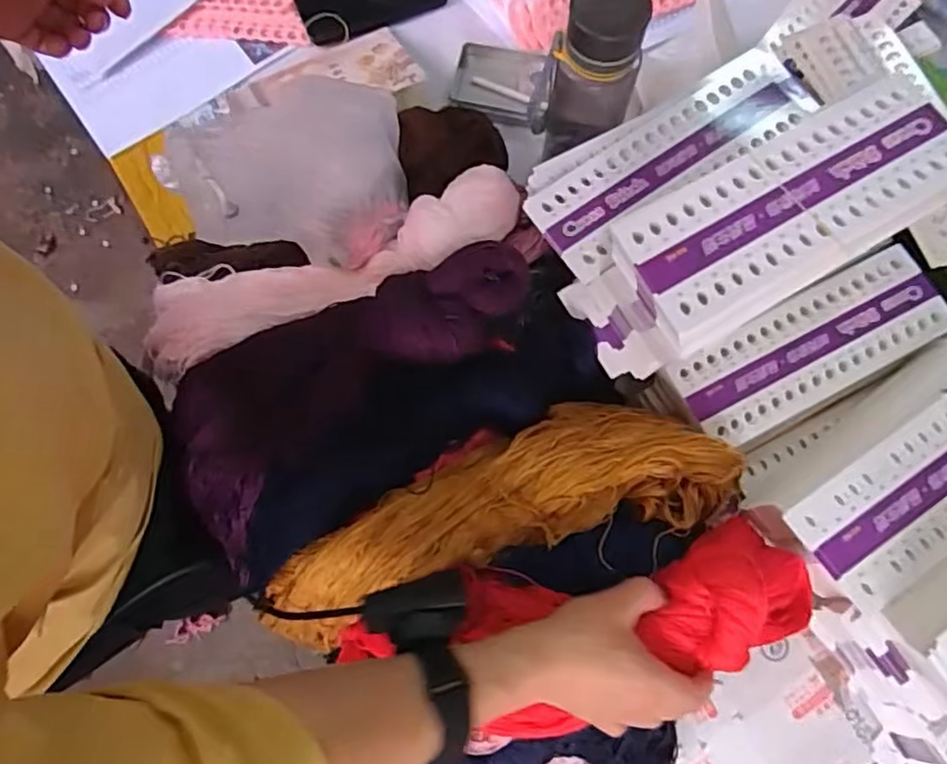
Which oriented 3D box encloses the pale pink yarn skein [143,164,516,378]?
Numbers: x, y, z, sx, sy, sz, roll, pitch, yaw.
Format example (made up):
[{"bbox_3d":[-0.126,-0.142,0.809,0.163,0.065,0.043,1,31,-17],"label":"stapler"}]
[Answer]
[{"bbox_3d":[-0.132,-0.095,0.570,0.357,0.088,0.105,-14,76,-2],"label":"pale pink yarn skein"}]

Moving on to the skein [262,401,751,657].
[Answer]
[{"bbox_3d":[0.011,0.105,0.511,0.396,0.084,0.121,-17,76,-3],"label":"skein"}]

